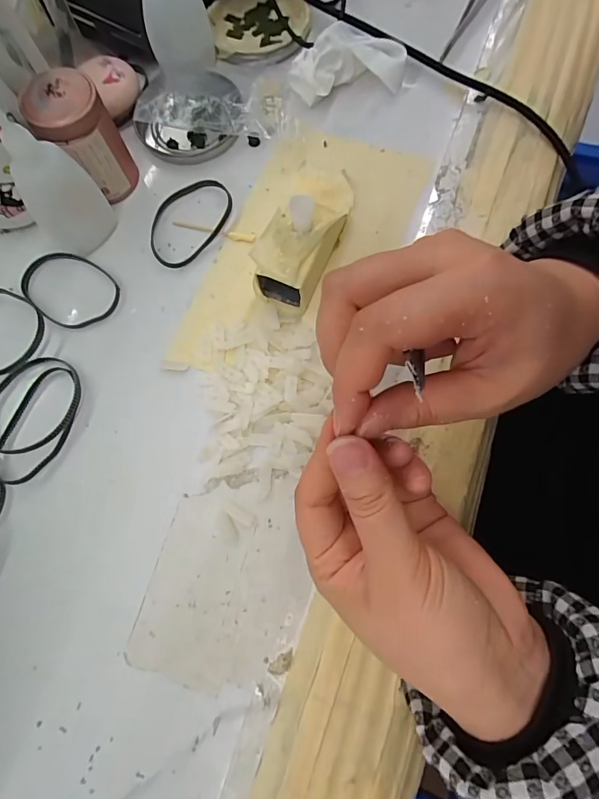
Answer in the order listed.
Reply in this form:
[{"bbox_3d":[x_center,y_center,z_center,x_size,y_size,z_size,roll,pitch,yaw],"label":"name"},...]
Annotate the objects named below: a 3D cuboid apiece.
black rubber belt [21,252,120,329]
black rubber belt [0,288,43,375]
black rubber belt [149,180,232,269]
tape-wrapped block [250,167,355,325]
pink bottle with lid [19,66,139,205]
[{"bbox_3d":[-0.153,-0.074,0.287,0.069,0.005,0.049,38,79,11],"label":"black rubber belt"},{"bbox_3d":[-0.196,-0.044,0.280,0.066,0.005,0.056,22,76,8],"label":"black rubber belt"},{"bbox_3d":[-0.077,-0.123,0.300,0.048,0.005,0.070,41,79,12],"label":"black rubber belt"},{"bbox_3d":[0.002,-0.096,0.269,0.036,0.038,0.081,30,77,10],"label":"tape-wrapped block"},{"bbox_3d":[-0.139,-0.165,0.283,0.038,0.065,0.044,28,77,9],"label":"pink bottle with lid"}]

